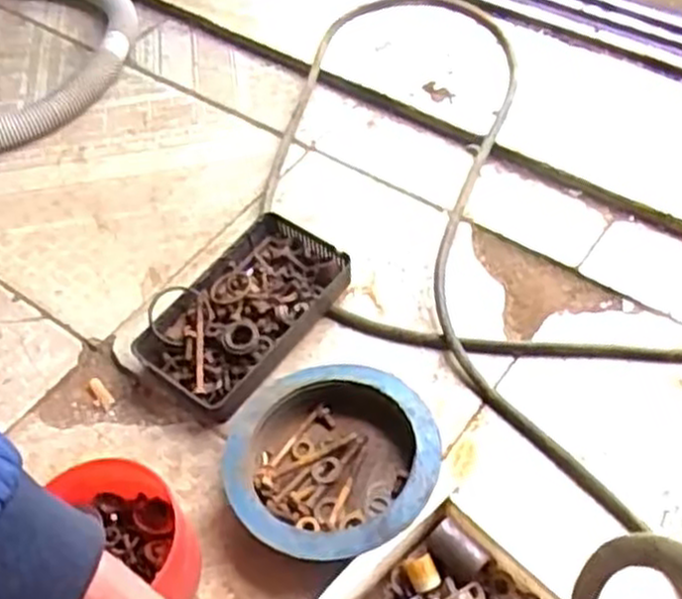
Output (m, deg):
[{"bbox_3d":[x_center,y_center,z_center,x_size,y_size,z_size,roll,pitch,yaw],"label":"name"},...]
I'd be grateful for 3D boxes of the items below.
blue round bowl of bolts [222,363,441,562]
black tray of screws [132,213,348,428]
[{"bbox_3d":[-0.006,0.121,0.585,0.150,0.049,0.146,-2,56,3],"label":"blue round bowl of bolts"},{"bbox_3d":[-0.082,0.011,0.678,0.108,0.036,0.182,32,65,23],"label":"black tray of screws"}]

